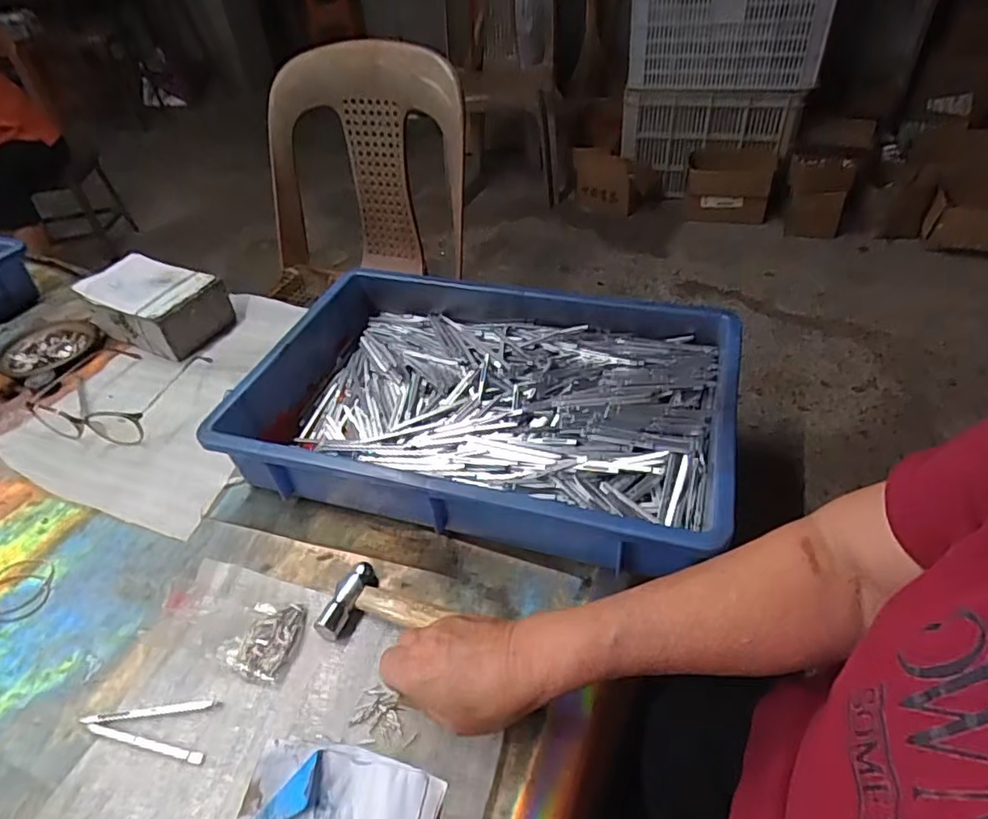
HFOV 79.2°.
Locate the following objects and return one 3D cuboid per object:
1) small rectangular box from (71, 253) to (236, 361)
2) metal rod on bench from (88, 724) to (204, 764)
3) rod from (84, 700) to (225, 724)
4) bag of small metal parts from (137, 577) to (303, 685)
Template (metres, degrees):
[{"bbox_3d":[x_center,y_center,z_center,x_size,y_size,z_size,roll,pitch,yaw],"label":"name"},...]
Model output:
[{"bbox_3d":[-0.419,-0.130,0.742,0.158,0.071,0.096,12,45,19],"label":"small rectangular box"},{"bbox_3d":[-0.231,0.219,0.394,0.088,0.004,0.006,7,43,13],"label":"metal rod on bench"},{"bbox_3d":[-0.234,0.205,0.406,0.091,0.004,0.007,-7,42,-2],"label":"rod"},{"bbox_3d":[-0.197,0.160,0.440,0.102,0.031,0.056,4,43,10],"label":"bag of small metal parts"}]

